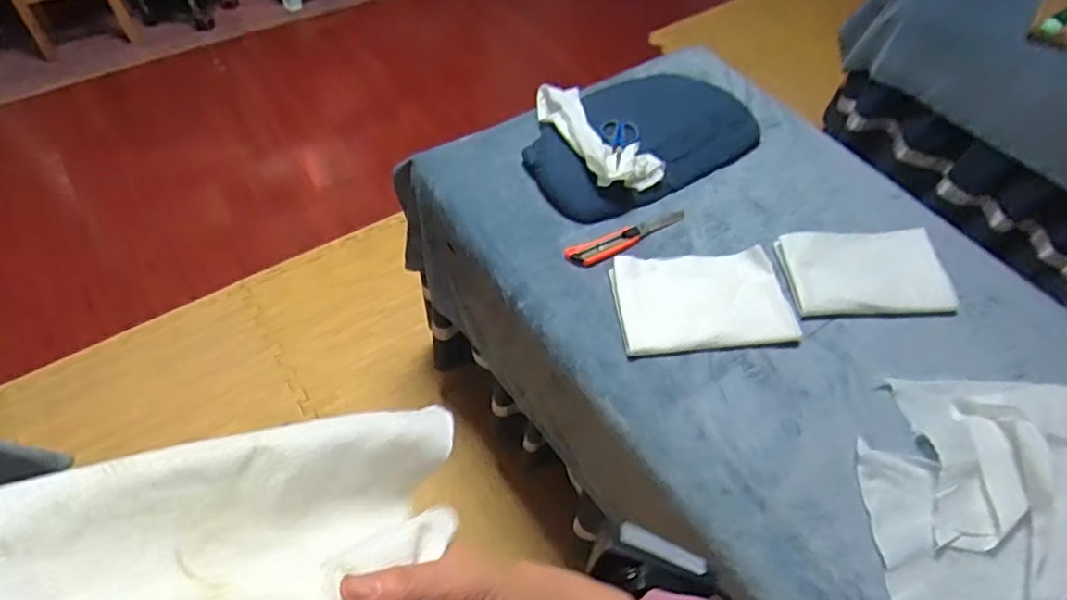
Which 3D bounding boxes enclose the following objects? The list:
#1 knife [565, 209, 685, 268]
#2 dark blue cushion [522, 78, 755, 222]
[{"bbox_3d":[0.149,-0.096,0.971,0.213,0.011,0.043,-19,59,-16],"label":"knife"},{"bbox_3d":[0.188,-0.285,1.048,0.404,0.068,0.233,-28,62,-21],"label":"dark blue cushion"}]

